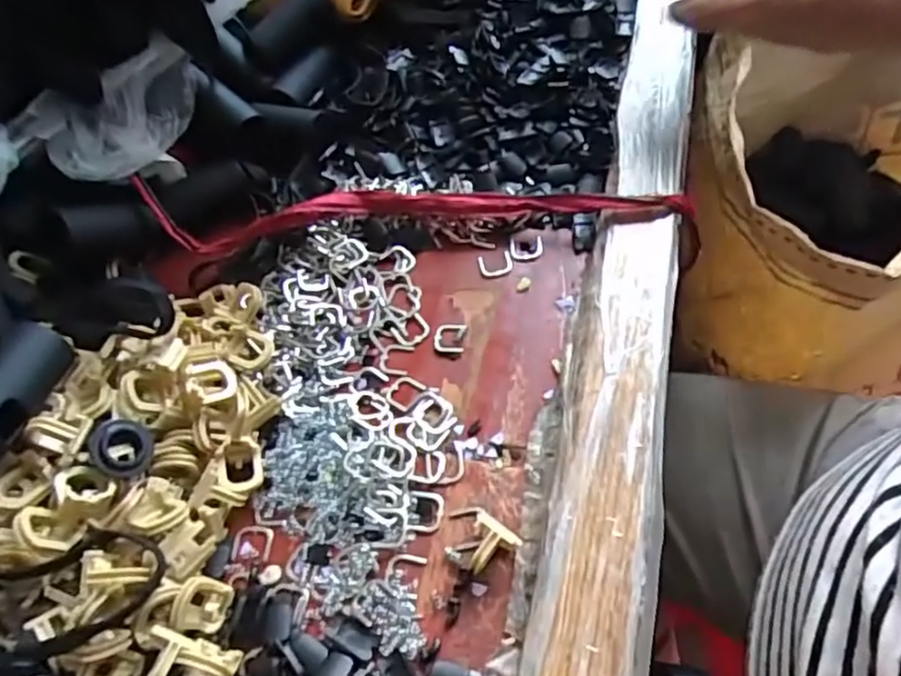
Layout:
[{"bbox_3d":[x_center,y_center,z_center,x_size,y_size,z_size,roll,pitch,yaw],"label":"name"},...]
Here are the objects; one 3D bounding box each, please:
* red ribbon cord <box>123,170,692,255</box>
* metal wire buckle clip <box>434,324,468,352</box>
[{"bbox_3d":[-0.023,-0.076,0.400,0.317,0.029,0.047,-3,58,5],"label":"red ribbon cord"},{"bbox_3d":[0.000,0.000,0.374,0.017,0.004,0.019,1,58,8],"label":"metal wire buckle clip"}]

